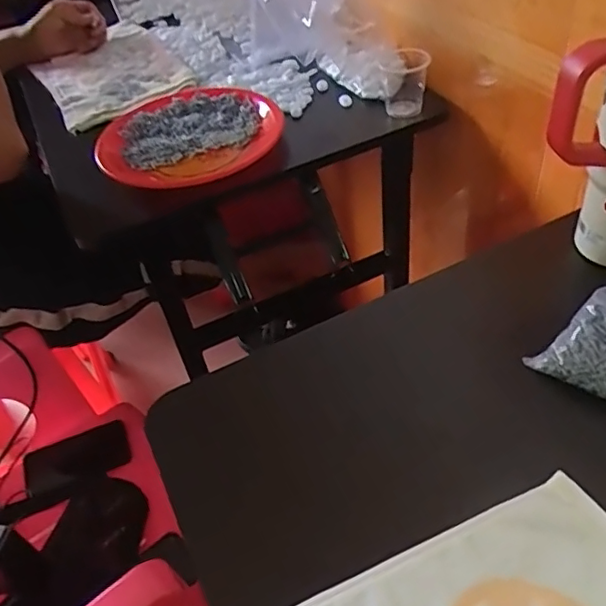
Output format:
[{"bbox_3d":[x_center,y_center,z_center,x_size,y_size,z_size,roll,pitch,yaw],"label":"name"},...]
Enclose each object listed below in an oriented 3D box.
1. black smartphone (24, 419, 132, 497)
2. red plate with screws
[{"bbox_3d":[-0.373,0.255,0.970,0.177,0.013,0.085,-17,63,3],"label":"black smartphone"},{"bbox_3d":[-0.149,-0.219,0.752,0.222,0.044,0.228,-5,44,5],"label":"red plate with screws"}]

